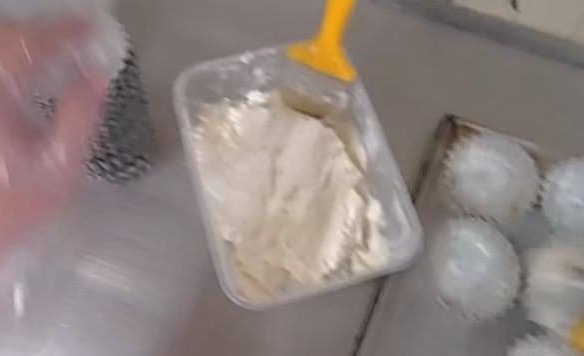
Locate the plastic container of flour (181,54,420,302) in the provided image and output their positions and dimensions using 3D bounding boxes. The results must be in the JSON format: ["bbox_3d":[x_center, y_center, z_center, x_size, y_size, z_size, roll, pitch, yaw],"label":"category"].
[{"bbox_3d":[-0.002,-0.006,0.574,0.190,0.072,0.252,-14,65,-9],"label":"plastic container of flour"}]

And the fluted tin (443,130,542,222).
[{"bbox_3d":[0.220,-0.001,0.610,0.100,0.031,0.097,1,64,-2],"label":"fluted tin"}]

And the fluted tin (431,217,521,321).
[{"bbox_3d":[0.182,0.091,0.560,0.085,0.040,0.102,22,65,8],"label":"fluted tin"}]

